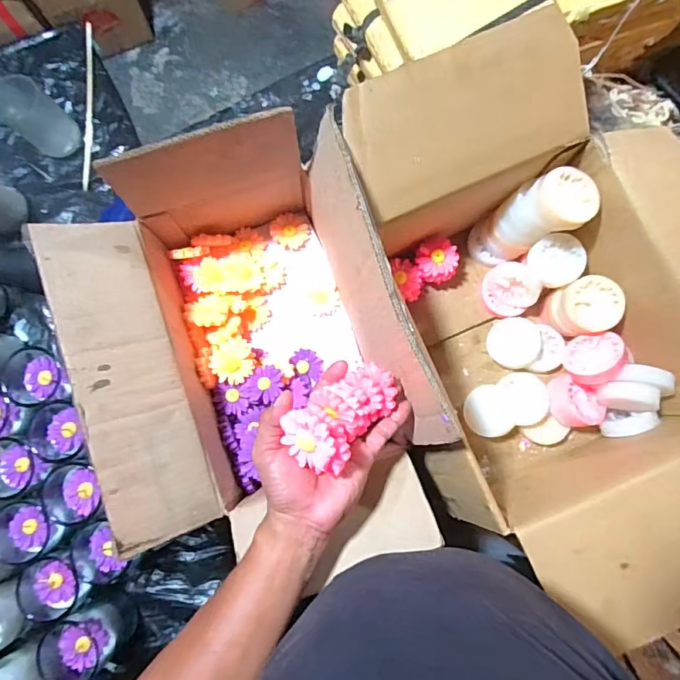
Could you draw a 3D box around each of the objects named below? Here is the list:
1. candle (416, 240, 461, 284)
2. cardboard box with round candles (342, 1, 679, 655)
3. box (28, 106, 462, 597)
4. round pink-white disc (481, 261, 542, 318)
[{"bbox_3d":[0.127,-0.104,0.602,0.050,0.018,0.055,7,81,2],"label":"candle"},{"bbox_3d":[0.266,-0.032,0.532,0.387,0.229,0.547,-23,82,-3],"label":"cardboard box with round candles"},{"bbox_3d":[-0.090,0.025,0.536,0.334,0.211,0.440,-21,82,-2],"label":"box"},{"bbox_3d":[0.221,-0.064,0.610,0.068,0.079,0.027,43,43,-5],"label":"round pink-white disc"}]

